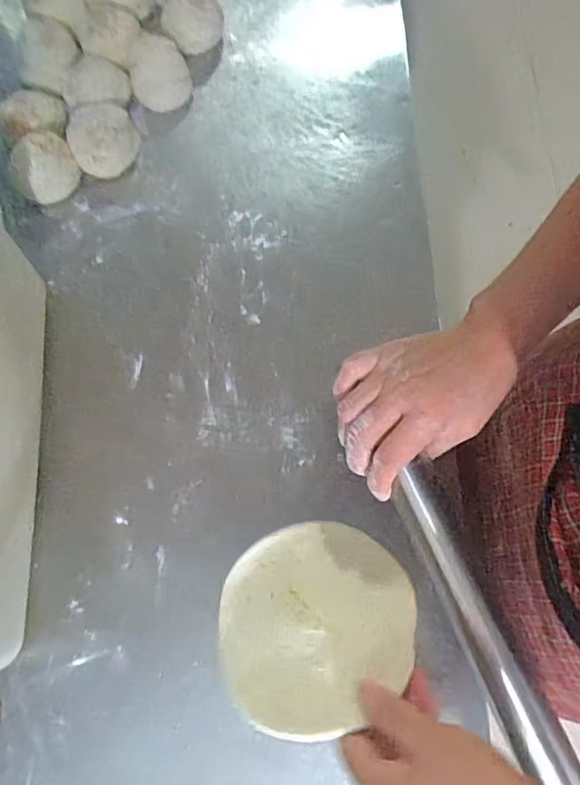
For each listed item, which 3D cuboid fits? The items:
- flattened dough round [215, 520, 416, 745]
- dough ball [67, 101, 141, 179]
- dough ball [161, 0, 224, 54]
[{"bbox_3d":[0.017,0.155,0.362,0.131,0.009,0.138,-8,46,9],"label":"flattened dough round"},{"bbox_3d":[-0.179,-0.242,0.505,0.057,0.045,0.057,0,75,1],"label":"dough ball"},{"bbox_3d":[-0.099,-0.382,0.536,0.057,0.046,0.060,-1,72,2],"label":"dough ball"}]

